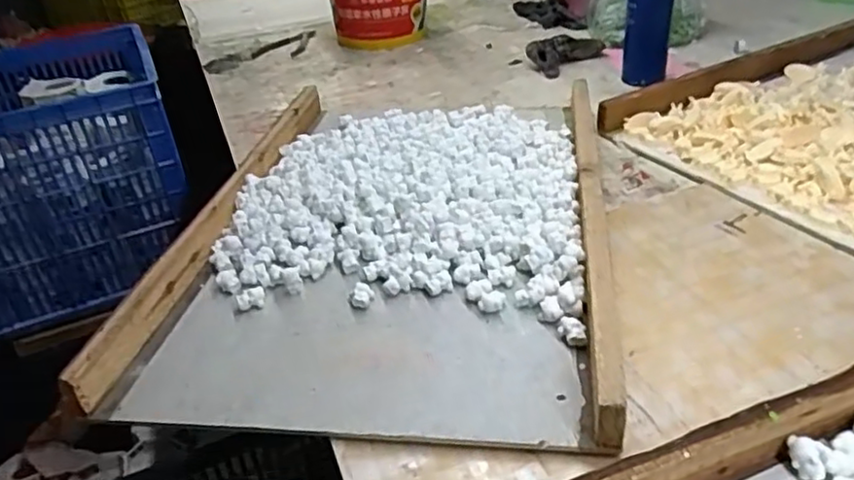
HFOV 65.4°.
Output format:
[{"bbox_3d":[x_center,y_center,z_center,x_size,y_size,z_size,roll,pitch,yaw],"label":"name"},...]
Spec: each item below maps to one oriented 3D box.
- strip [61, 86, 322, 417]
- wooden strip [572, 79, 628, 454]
[{"bbox_3d":[-0.208,-0.037,0.711,0.021,0.049,0.549,1,34,10],"label":"strip"},{"bbox_3d":[0.161,-0.035,0.649,0.027,0.045,0.556,1,34,10],"label":"wooden strip"}]

